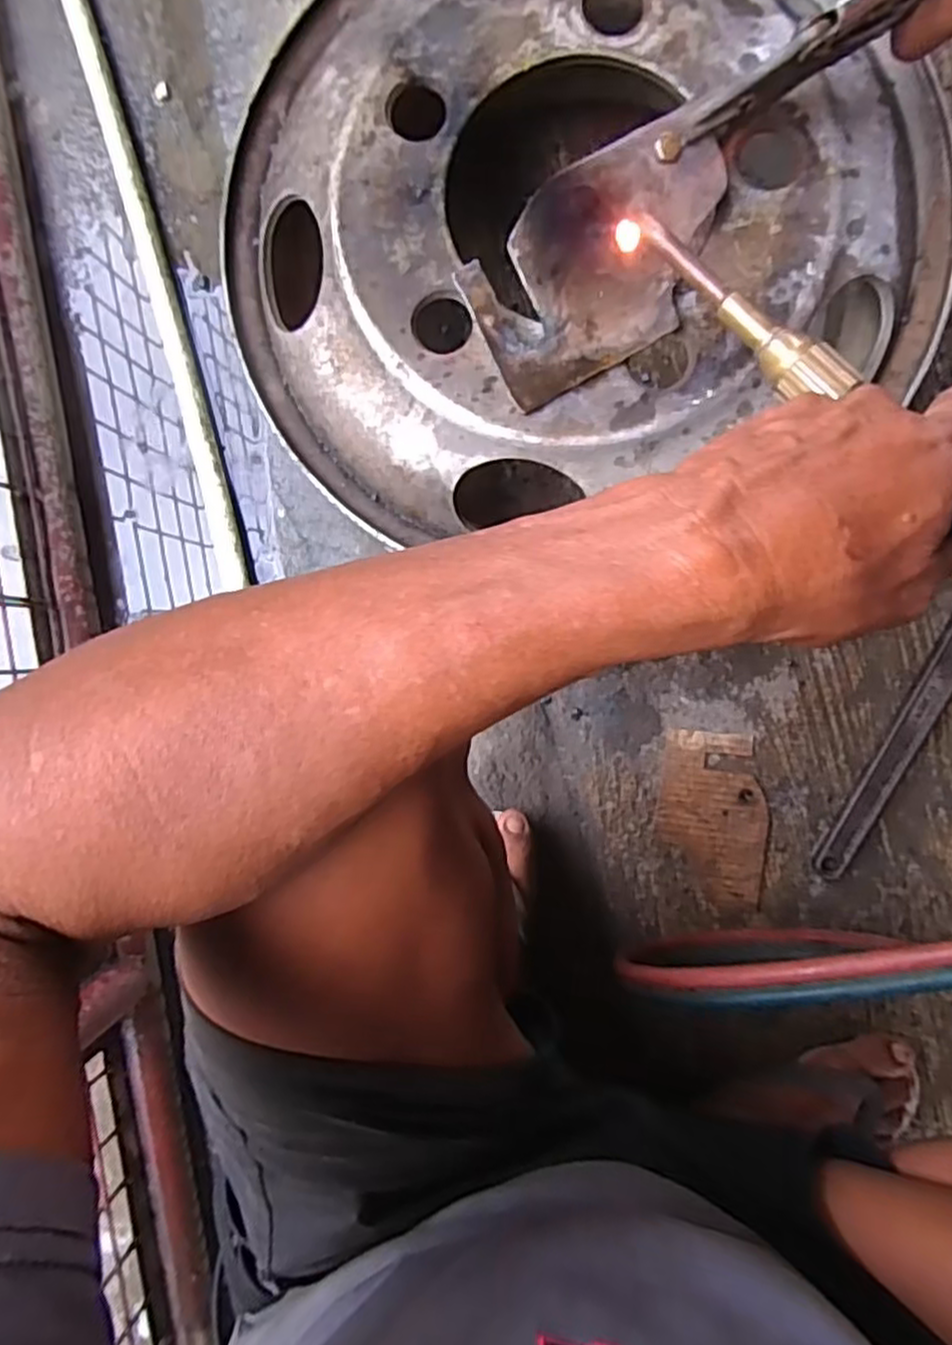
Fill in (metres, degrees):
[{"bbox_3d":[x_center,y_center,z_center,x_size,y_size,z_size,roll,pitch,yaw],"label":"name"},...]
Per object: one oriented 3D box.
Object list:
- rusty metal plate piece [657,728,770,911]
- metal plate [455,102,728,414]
[{"bbox_3d":[0.202,0.123,0.599,0.090,0.004,0.143,5,93,6],"label":"rusty metal plate piece"},{"bbox_3d":[0.066,-0.214,0.371,0.141,0.010,0.090,-28,104,6],"label":"metal plate"}]

